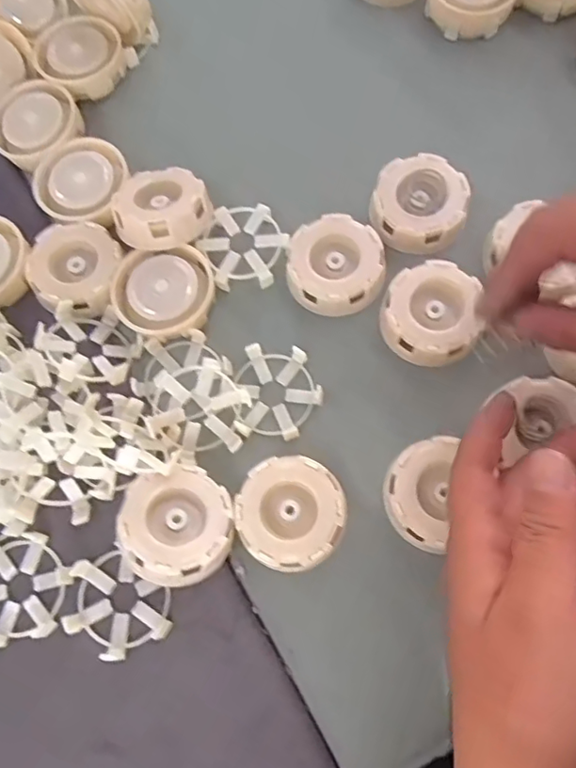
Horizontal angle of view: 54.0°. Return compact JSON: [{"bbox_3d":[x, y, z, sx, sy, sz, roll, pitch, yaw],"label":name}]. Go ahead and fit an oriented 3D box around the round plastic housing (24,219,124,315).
[{"bbox_3d":[-0.136,-0.075,0.363,0.055,0.016,0.059,-1,73,4],"label":"round plastic housing"}]

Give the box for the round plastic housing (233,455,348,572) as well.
[{"bbox_3d":[0.001,0.073,0.320,0.059,0.017,0.059,-1,73,4],"label":"round plastic housing"}]

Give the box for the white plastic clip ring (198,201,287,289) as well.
[{"bbox_3d":[-0.028,-0.090,0.368,0.056,0.010,0.054,-1,73,4],"label":"white plastic clip ring"}]

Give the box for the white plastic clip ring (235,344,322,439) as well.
[{"bbox_3d":[-0.006,0.005,0.346,0.053,0.011,0.056,-1,73,4],"label":"white plastic clip ring"}]

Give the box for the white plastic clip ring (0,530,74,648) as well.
[{"bbox_3d":[-0.152,0.115,0.318,0.056,0.014,0.060,-1,73,4],"label":"white plastic clip ring"}]

